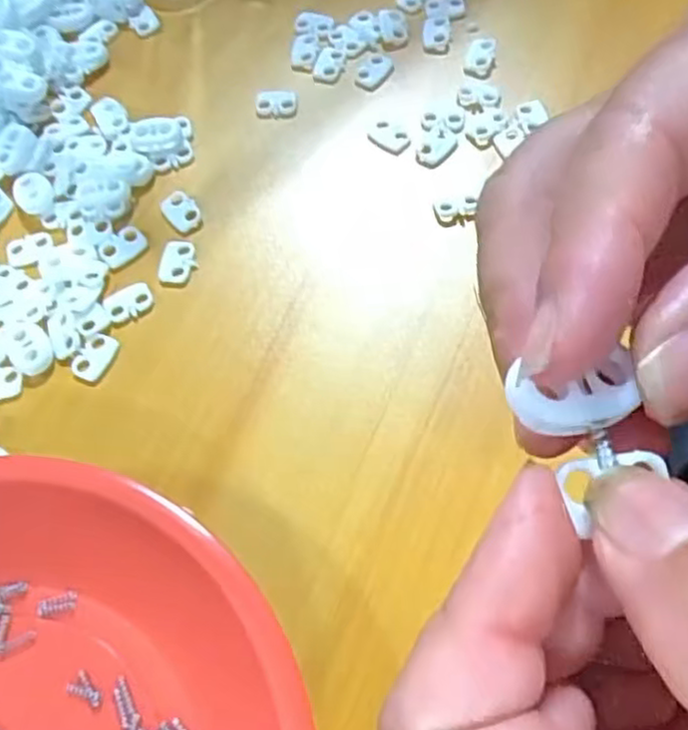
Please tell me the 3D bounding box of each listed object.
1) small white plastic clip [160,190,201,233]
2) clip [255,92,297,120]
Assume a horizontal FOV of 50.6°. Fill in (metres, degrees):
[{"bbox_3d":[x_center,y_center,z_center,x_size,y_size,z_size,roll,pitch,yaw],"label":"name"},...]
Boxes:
[{"bbox_3d":[-0.067,-0.064,0.298,0.013,0.004,0.019,-36,66,-12],"label":"small white plastic clip"},{"bbox_3d":[-0.030,-0.114,0.320,0.018,0.004,0.014,-8,64,1],"label":"clip"}]

